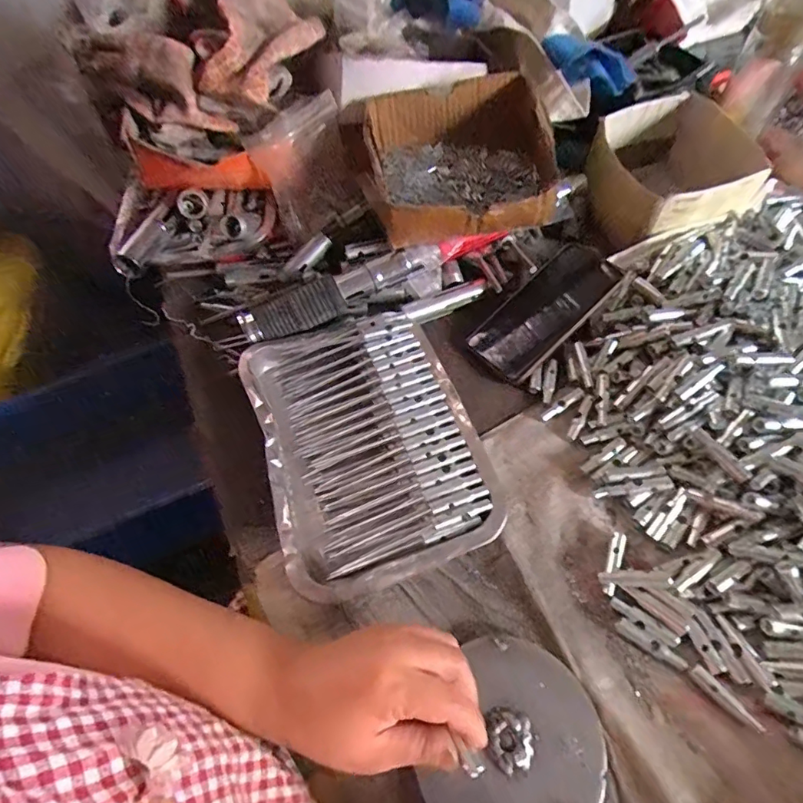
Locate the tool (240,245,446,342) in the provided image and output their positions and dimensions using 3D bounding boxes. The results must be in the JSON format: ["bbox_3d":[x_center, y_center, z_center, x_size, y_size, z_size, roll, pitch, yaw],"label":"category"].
[{"bbox_3d":[-0.061,-0.115,0.508,0.214,0.035,0.041,-25,61,-10],"label":"tool"}]

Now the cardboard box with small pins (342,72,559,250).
[{"bbox_3d":[0.055,-0.243,0.503,0.180,0.075,0.173,-14,60,-3],"label":"cardboard box with small pins"}]

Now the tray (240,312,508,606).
[{"bbox_3d":[-0.032,0.032,0.449,0.183,0.043,0.259,-20,60,-7],"label":"tray"}]

